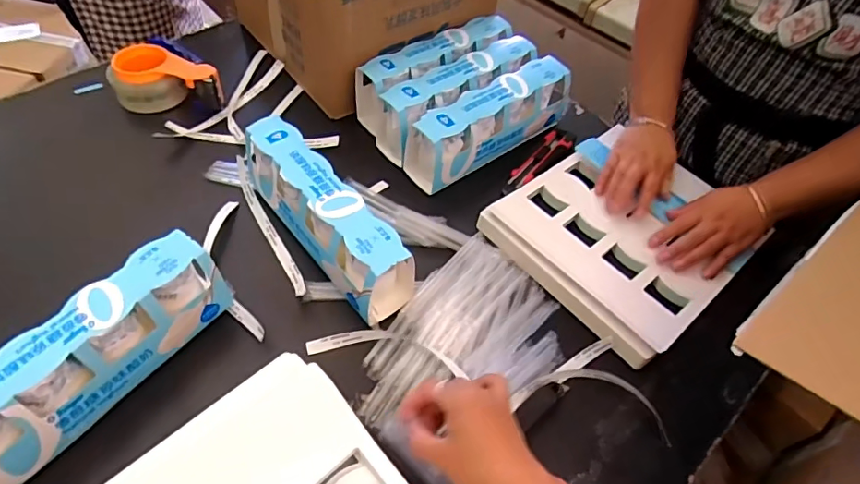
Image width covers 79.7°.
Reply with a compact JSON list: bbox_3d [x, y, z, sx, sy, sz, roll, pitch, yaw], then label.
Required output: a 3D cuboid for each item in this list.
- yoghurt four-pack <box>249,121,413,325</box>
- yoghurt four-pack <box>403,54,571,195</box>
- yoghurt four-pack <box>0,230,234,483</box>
[{"bbox_3d":[-0.123,-0.035,0.607,0.067,0.094,0.267,-33,63,-26],"label":"yoghurt four-pack"},{"bbox_3d":[0.093,-0.179,0.750,0.272,0.091,0.072,-30,62,-25],"label":"yoghurt four-pack"},{"bbox_3d":[-0.318,0.106,0.485,0.059,0.088,0.266,32,57,17],"label":"yoghurt four-pack"}]

